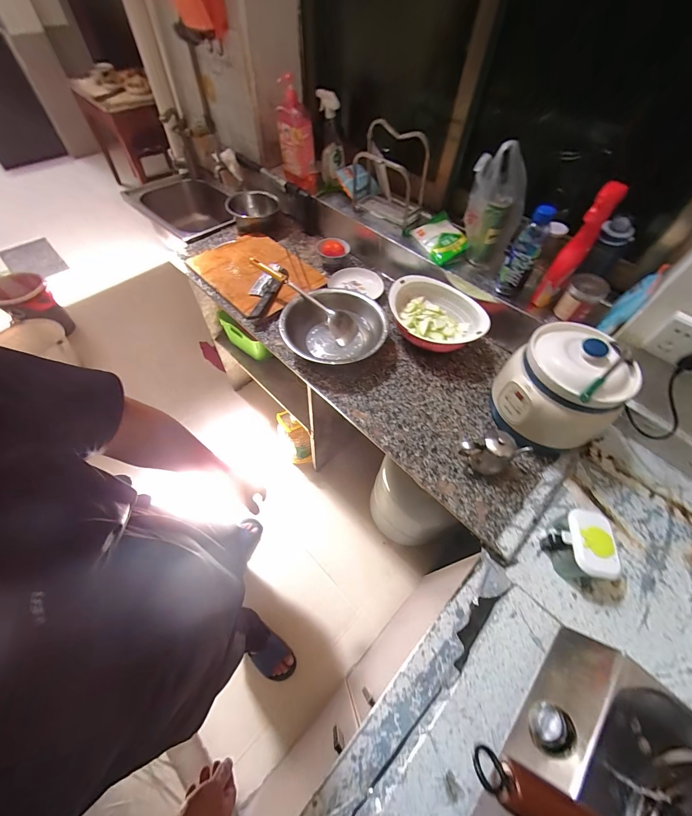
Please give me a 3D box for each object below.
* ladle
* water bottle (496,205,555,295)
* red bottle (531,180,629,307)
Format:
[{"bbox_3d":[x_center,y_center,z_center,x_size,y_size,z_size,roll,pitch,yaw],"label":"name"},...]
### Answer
[{"bbox_3d":[-0.121,-0.311,0.906,0.371,0.056,0.094,38,61,-4],"label":"ladle"},{"bbox_3d":[0.431,-0.374,0.783,0.065,0.215,0.055,26,59,13],"label":"water bottle"},{"bbox_3d":[0.515,-0.356,0.732,0.050,0.266,0.053,36,62,18],"label":"red bottle"}]

